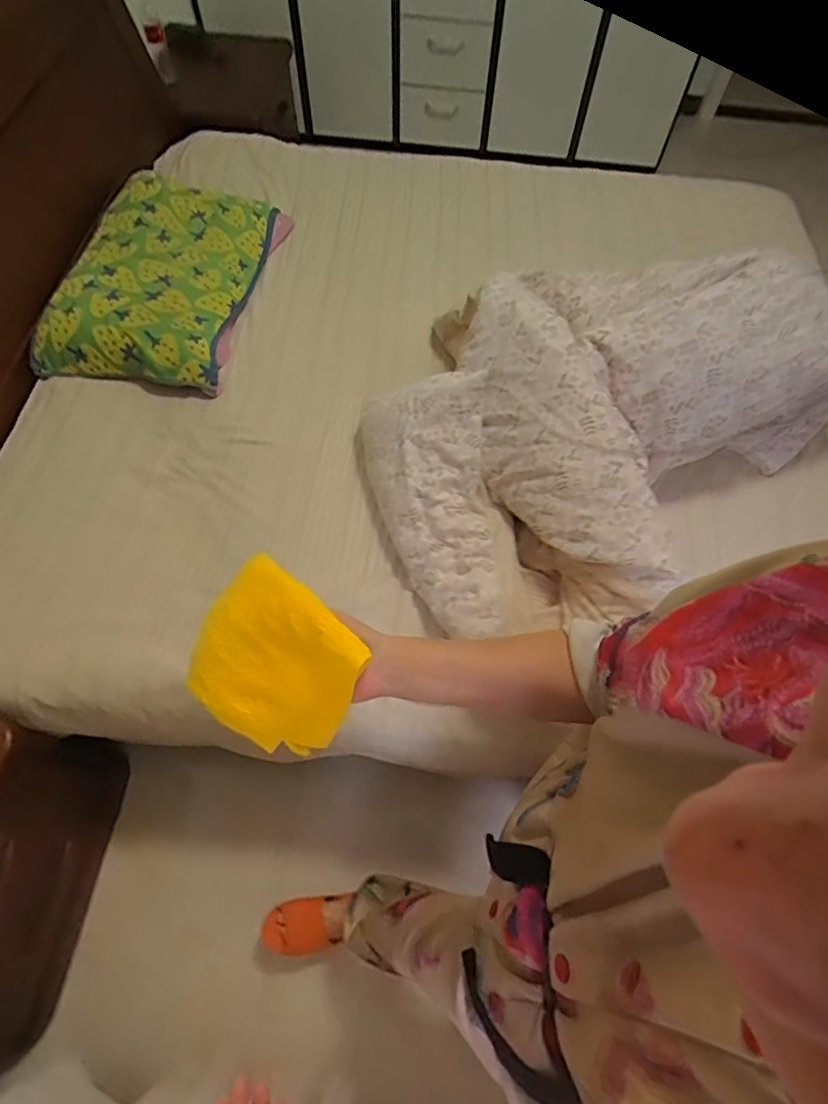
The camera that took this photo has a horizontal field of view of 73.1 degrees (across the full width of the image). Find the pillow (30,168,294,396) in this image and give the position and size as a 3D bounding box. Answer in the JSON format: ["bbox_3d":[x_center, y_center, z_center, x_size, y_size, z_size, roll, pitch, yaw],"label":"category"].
[{"bbox_3d":[-0.597,-0.662,1.366,0.419,0.141,0.630,11,63,5],"label":"pillow"}]

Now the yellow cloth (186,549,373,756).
[{"bbox_3d":[-0.132,0.107,0.538,0.165,0.056,0.161,35,106,8],"label":"yellow cloth"}]

